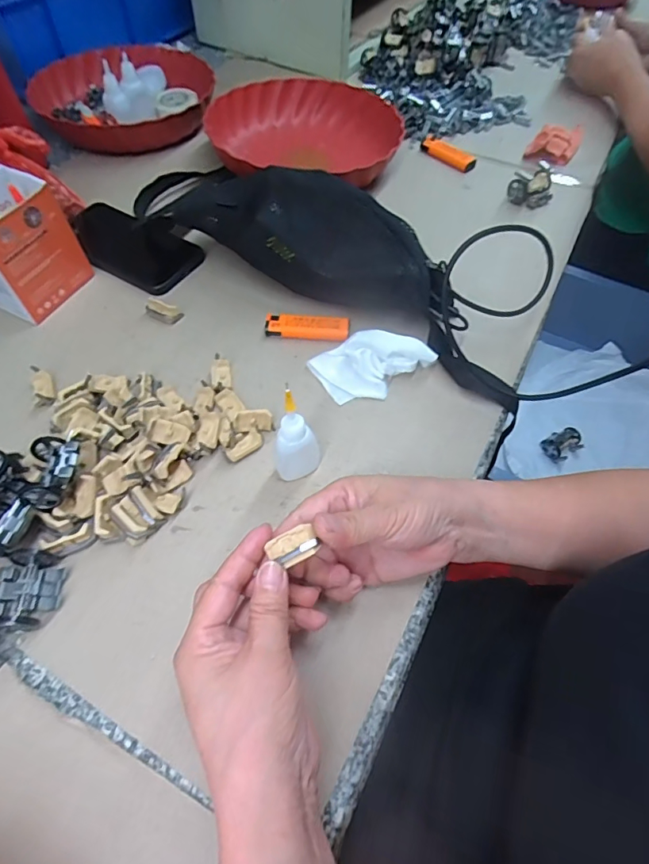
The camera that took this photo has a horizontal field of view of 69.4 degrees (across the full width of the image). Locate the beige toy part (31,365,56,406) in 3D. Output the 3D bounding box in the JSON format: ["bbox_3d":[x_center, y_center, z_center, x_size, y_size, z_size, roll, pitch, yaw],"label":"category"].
[{"bbox_3d":[-0.247,-0.040,0.410,0.017,0.012,0.038,-22,61,-14],"label":"beige toy part"}]

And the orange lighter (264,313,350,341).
[{"bbox_3d":[-0.017,-0.101,0.450,0.079,0.014,0.023,8,58,3],"label":"orange lighter"}]

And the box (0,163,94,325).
[{"bbox_3d":[-0.292,-0.178,0.447,0.068,0.098,0.090,25,61,13],"label":"box"}]

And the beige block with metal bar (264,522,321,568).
[{"bbox_3d":[-0.017,0.064,0.262,0.028,0.010,0.016,-34,62,18],"label":"beige block with metal bar"}]

